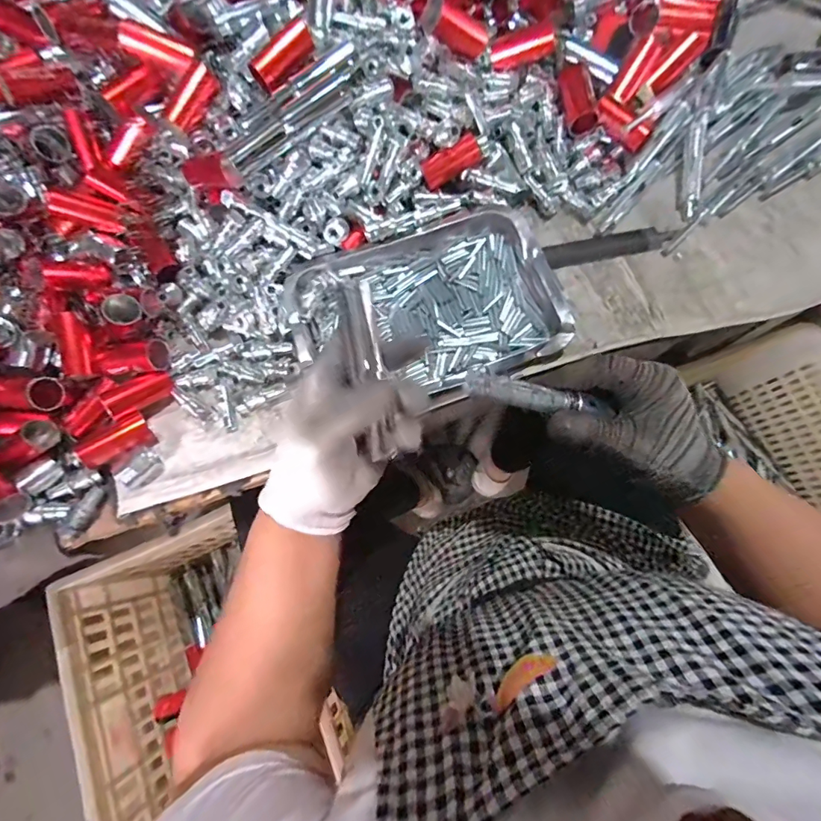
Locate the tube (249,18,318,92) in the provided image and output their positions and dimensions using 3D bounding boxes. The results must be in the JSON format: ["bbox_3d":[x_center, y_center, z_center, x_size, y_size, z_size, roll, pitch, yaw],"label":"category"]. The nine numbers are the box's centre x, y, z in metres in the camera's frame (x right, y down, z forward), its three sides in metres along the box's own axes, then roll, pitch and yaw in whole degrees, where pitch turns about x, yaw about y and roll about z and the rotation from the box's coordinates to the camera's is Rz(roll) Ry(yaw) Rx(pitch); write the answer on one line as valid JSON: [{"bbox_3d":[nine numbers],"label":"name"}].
[{"bbox_3d":[-0.118,-0.328,0.401,0.064,0.023,0.026,-40,80,7],"label":"tube"}]

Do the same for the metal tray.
[{"bbox_3d":[0.013,-0.103,0.430,0.254,0.031,0.168,-16,75,-1],"label":"metal tray"}]

